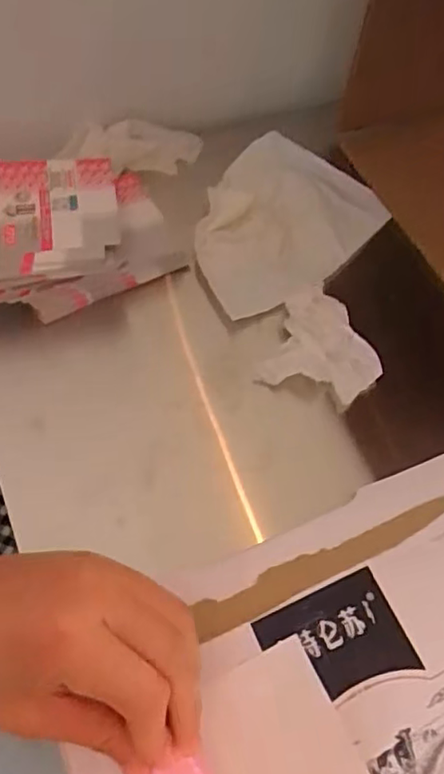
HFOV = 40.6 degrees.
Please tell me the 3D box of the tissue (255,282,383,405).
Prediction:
[{"bbox_3d":[0.068,-0.027,0.389,0.069,0.017,0.072,21,61,5],"label":"tissue"}]

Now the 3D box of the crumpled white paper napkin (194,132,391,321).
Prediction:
[{"bbox_3d":[0.038,-0.123,0.445,0.115,0.020,0.152,41,65,16],"label":"crumpled white paper napkin"}]

